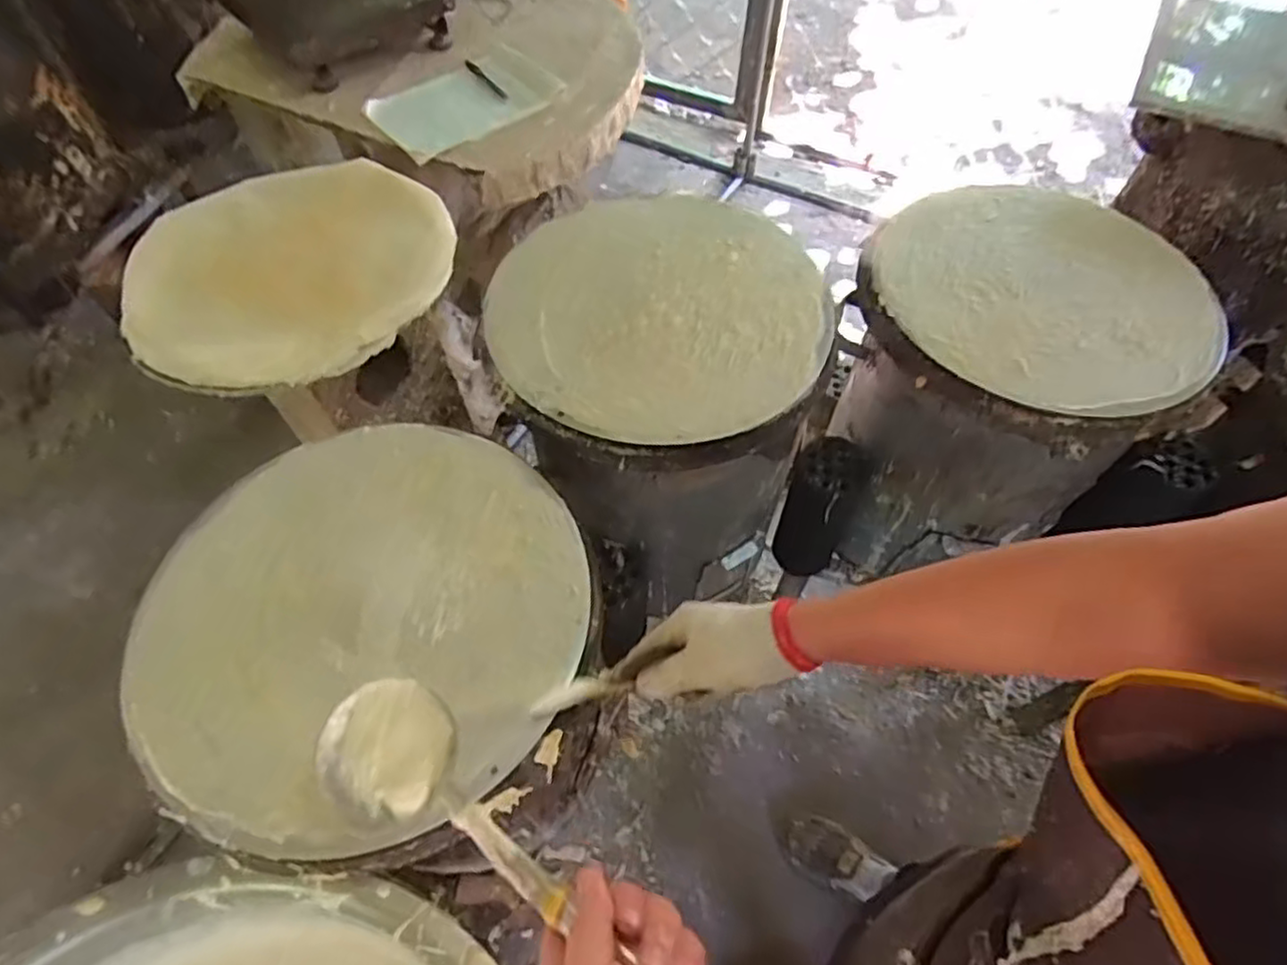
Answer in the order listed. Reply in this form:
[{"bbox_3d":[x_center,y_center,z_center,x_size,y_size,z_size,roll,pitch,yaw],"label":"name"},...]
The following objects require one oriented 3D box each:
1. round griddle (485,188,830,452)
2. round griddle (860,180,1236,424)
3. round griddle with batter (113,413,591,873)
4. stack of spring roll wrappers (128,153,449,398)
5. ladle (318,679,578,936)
[{"bbox_3d":[0.031,-0.193,0.785,0.383,0.032,0.331,-24,66,-16],"label":"round griddle"},{"bbox_3d":[0.482,-0.242,0.843,0.370,0.042,0.402,31,64,20],"label":"round griddle"},{"bbox_3d":[-0.242,0.109,0.614,0.363,0.035,0.378,-1,57,2],"label":"round griddle with batter"},{"bbox_3d":[-0.423,-0.270,0.848,0.356,0.048,0.356,-2,57,1],"label":"stack of spring roll wrappers"},{"bbox_3d":[-0.083,0.192,0.391,0.343,0.064,0.077,5,49,48],"label":"ladle"}]

